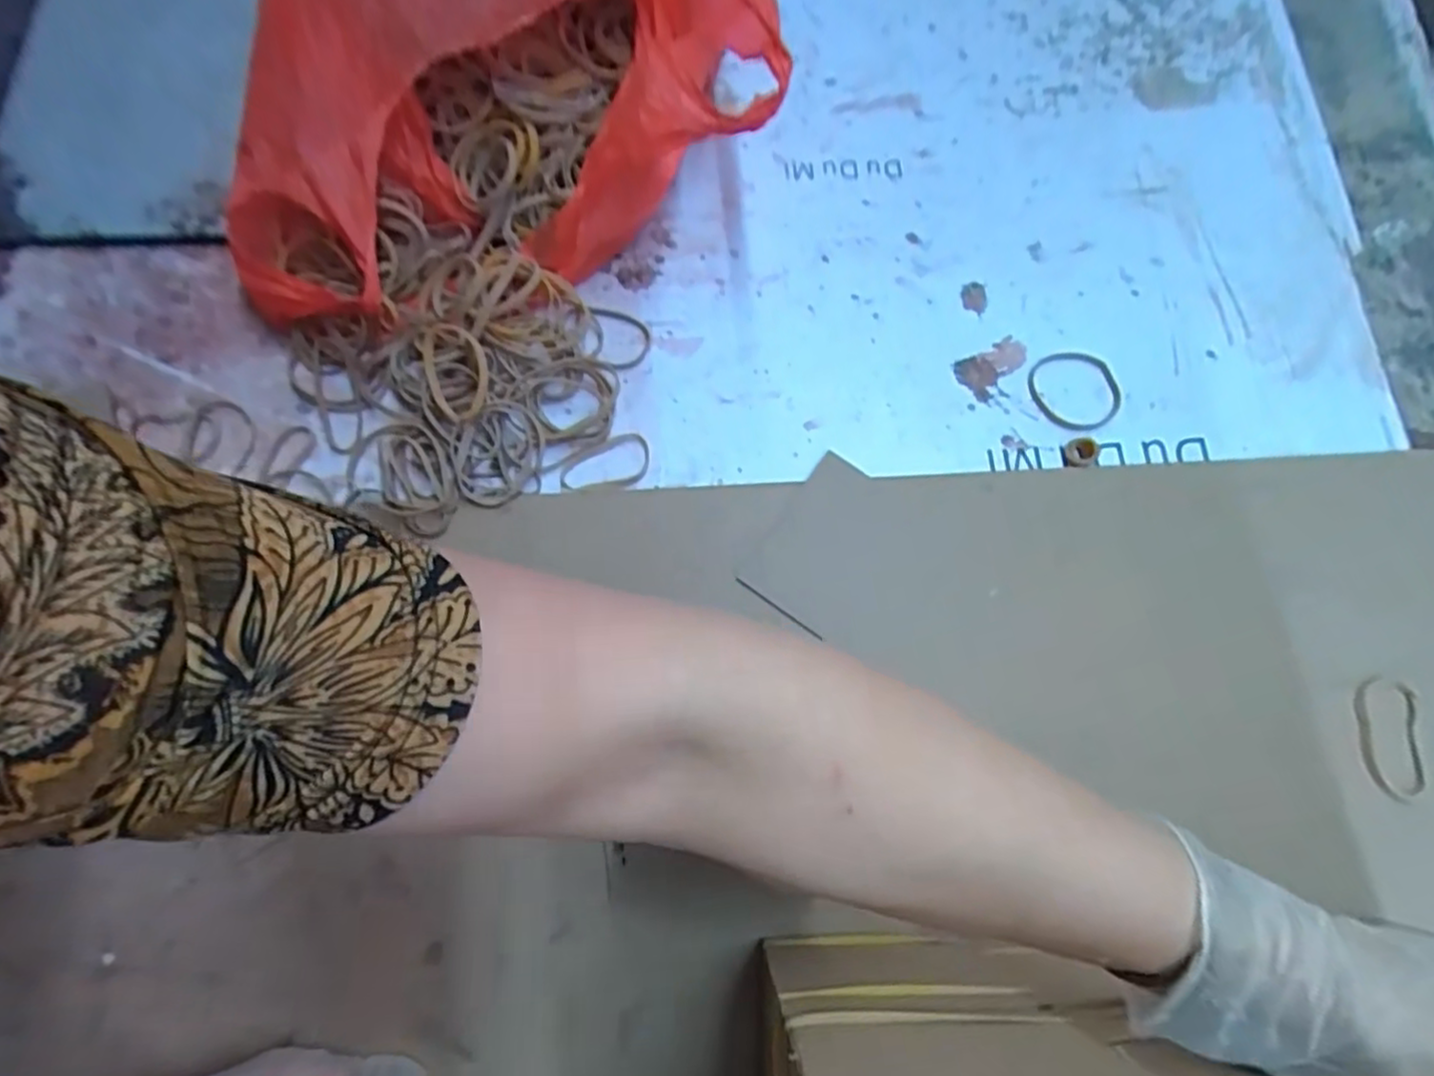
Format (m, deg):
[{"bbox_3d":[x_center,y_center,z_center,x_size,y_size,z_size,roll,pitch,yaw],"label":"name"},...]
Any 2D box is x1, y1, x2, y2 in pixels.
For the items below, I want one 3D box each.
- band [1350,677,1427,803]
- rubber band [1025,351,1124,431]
[{"bbox_3d":[0.400,0.119,0.413,0.033,0.004,0.070,3,78,12],"label":"band"},{"bbox_3d":[0.247,-0.101,0.476,0.057,0.006,0.059,0,73,0],"label":"rubber band"}]

